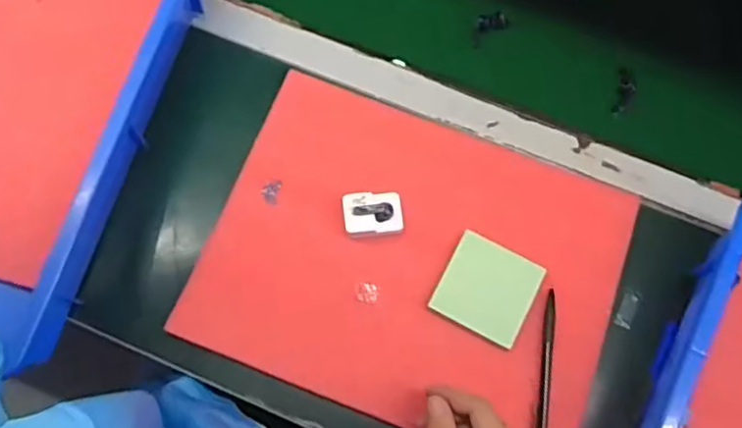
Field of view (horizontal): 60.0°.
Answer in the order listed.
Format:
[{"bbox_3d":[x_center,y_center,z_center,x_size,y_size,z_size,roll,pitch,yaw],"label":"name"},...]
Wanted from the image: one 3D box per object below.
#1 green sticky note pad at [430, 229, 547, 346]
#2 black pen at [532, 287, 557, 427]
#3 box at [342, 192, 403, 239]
[{"bbox_3d":[0.099,0.064,0.547,0.075,0.010,0.074,27,73,7],"label":"green sticky note pad"},{"bbox_3d":[0.144,0.131,0.531,0.013,0.007,0.134,10,72,2],"label":"black pen"},{"bbox_3d":[0.002,0.000,0.562,0.050,0.017,0.034,-5,72,-3],"label":"box"}]

